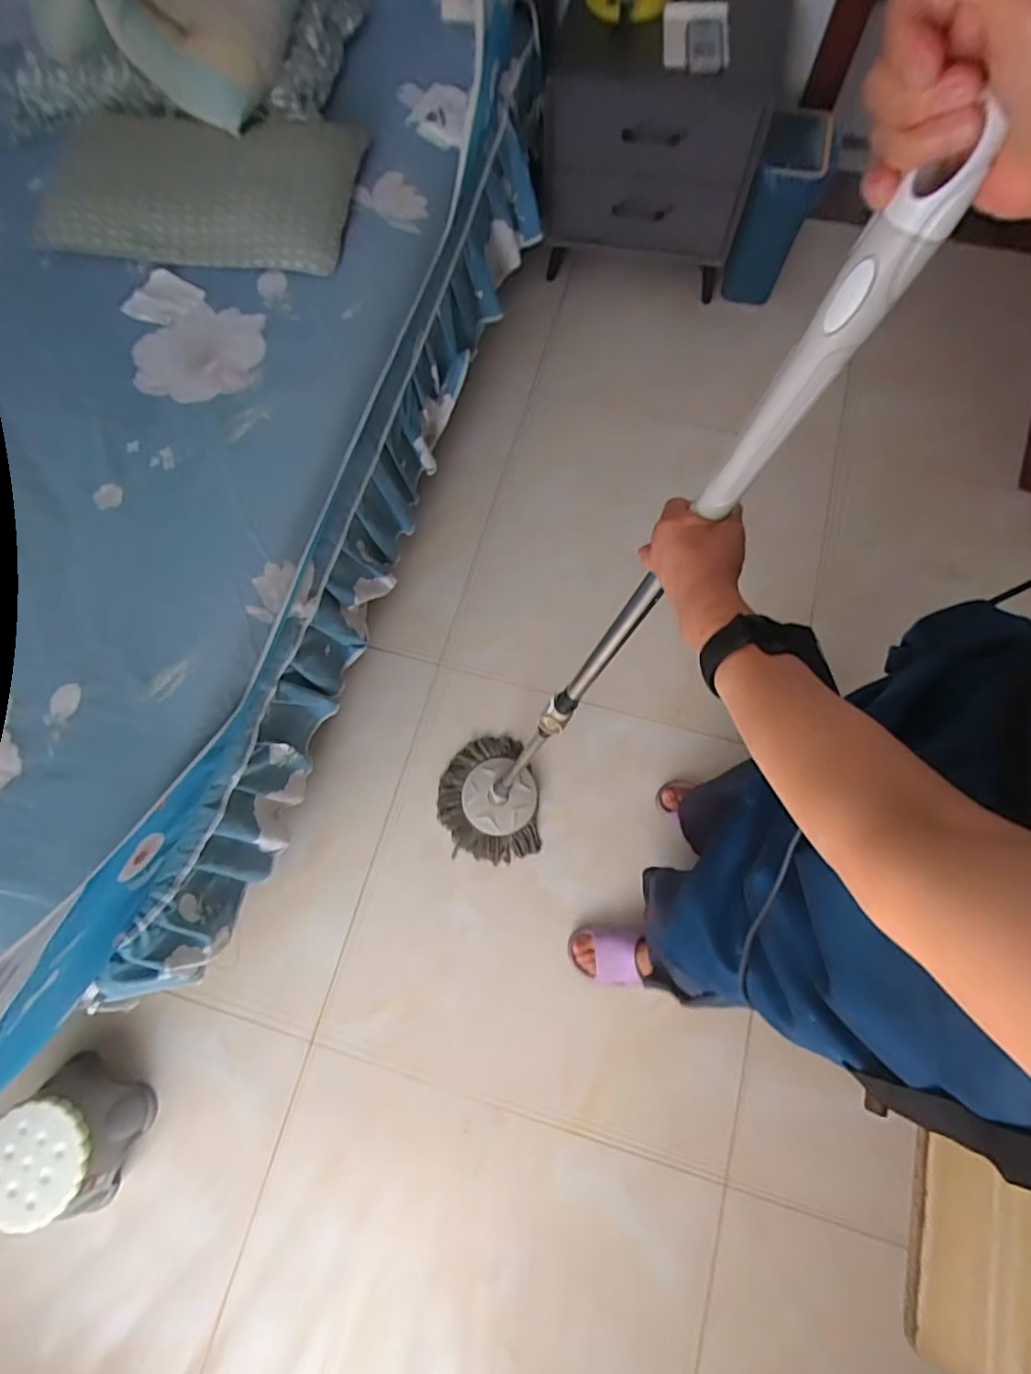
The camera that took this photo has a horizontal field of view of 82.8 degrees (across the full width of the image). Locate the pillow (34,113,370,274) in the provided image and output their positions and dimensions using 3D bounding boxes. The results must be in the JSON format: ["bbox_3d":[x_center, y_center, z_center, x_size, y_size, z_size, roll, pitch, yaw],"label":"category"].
[{"bbox_3d":[-0.600,-0.946,1.088,0.577,0.081,0.334,4,74,2],"label":"pillow"}]

